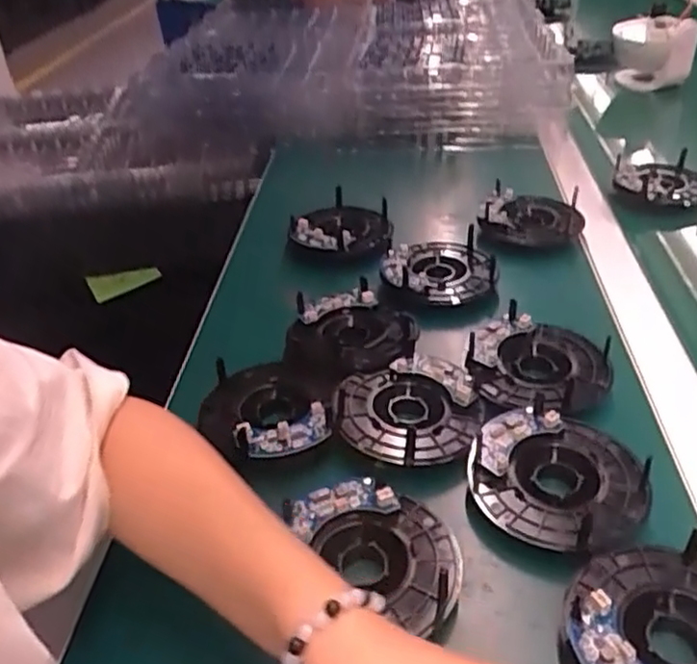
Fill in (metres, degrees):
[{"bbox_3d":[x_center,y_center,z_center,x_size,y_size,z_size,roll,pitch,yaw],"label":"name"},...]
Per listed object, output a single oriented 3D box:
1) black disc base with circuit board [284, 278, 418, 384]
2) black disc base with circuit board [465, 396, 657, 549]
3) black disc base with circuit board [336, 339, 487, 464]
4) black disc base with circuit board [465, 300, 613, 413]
[{"bbox_3d":[0.004,-0.006,0.525,0.094,0.014,0.099,1,37,6],"label":"black disc base with circuit board"},{"bbox_3d":[0.123,0.081,0.406,0.098,0.020,0.104,9,38,17],"label":"black disc base with circuit board"},{"bbox_3d":[0.041,0.046,0.452,0.090,0.015,0.095,5,37,12],"label":"black disc base with circuit board"},{"bbox_3d":[0.135,0.020,0.486,0.096,0.019,0.094,10,39,19],"label":"black disc base with circuit board"}]

